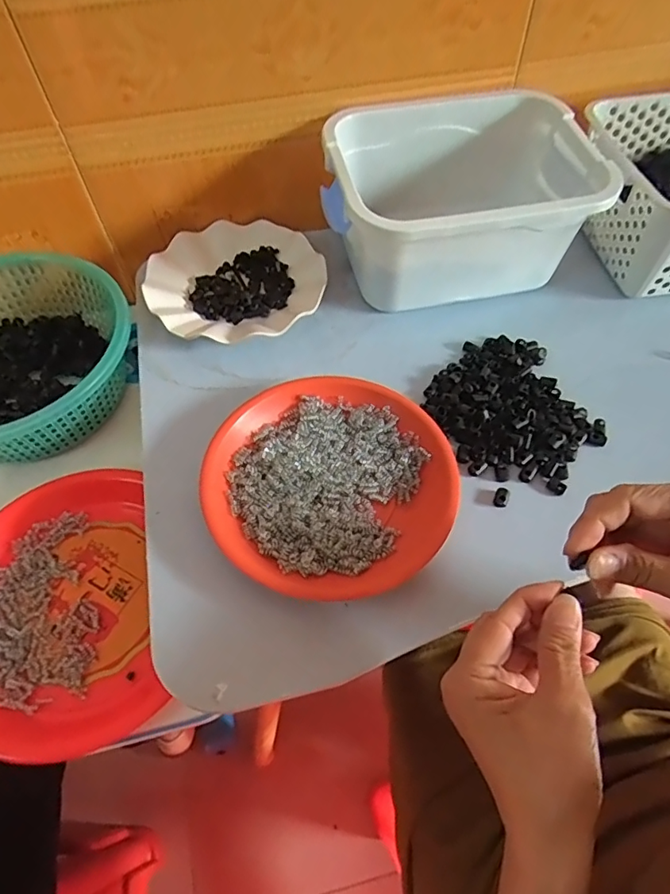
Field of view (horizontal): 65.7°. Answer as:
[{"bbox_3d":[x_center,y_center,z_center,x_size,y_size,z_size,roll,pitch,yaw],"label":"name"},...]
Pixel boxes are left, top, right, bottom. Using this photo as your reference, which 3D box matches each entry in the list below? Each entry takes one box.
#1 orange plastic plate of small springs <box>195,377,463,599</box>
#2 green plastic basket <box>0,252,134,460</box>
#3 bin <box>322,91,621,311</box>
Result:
[{"bbox_3d":[-0.003,0.026,0.416,0.190,0.023,0.188,-1,58,1],"label":"orange plastic plate of small springs"},{"bbox_3d":[-0.326,-0.088,0.529,0.214,0.084,0.227,36,65,21],"label":"green plastic basket"},{"bbox_3d":[0.123,-0.249,0.537,0.247,0.117,0.198,-12,59,-6],"label":"bin"}]

